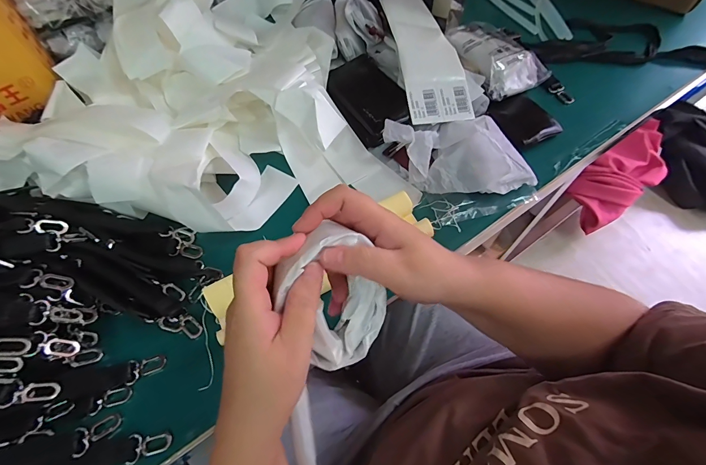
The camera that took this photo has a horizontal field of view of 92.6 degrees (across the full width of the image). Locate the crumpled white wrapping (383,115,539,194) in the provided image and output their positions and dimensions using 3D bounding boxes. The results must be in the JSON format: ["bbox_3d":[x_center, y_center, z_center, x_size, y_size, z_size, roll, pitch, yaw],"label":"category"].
[{"bbox_3d":[0.146,-0.106,0.463,0.172,0.052,0.132,-18,62,-7],"label":"crumpled white wrapping"}]

